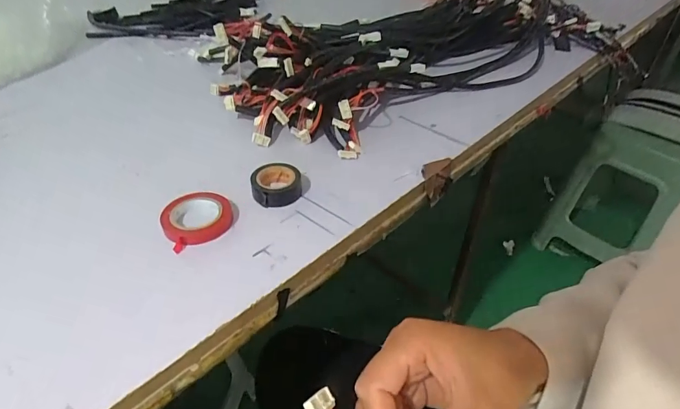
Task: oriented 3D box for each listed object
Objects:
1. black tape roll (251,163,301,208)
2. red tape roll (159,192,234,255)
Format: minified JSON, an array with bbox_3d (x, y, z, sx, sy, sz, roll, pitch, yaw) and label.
[{"bbox_3d":[-0.062,-0.020,0.404,0.047,0.019,0.047,-12,42,-16],"label":"black tape roll"},{"bbox_3d":[-0.127,0.011,0.374,0.061,0.013,0.056,1,40,-1],"label":"red tape roll"}]

